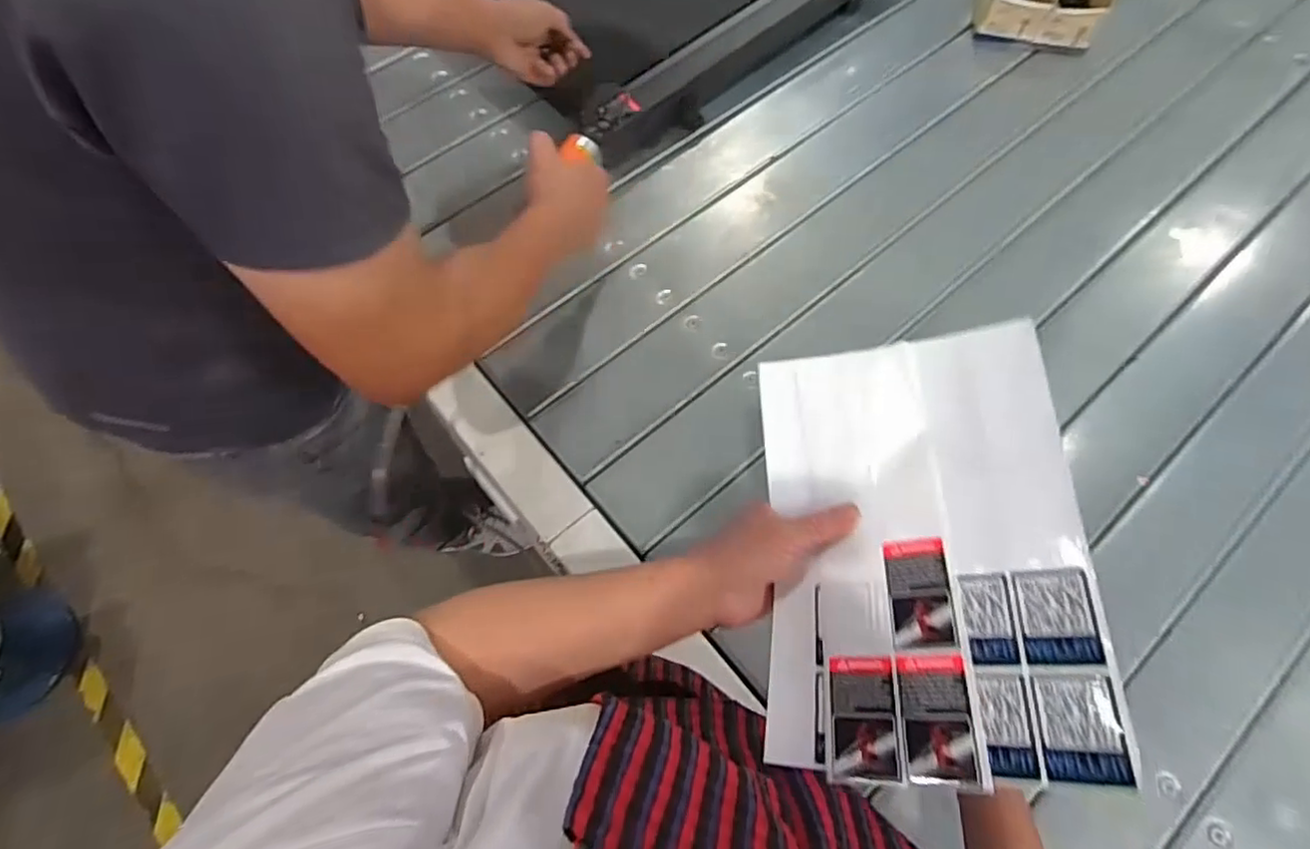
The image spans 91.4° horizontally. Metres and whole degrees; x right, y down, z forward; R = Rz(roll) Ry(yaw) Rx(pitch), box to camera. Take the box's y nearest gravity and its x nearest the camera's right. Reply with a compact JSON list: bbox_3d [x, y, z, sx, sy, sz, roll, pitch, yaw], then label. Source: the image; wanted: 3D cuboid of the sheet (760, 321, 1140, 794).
[{"bbox_3d":[0.153,0.066,0.383,0.172,0.020,0.257,-10,58,26],"label":"sheet"}]

